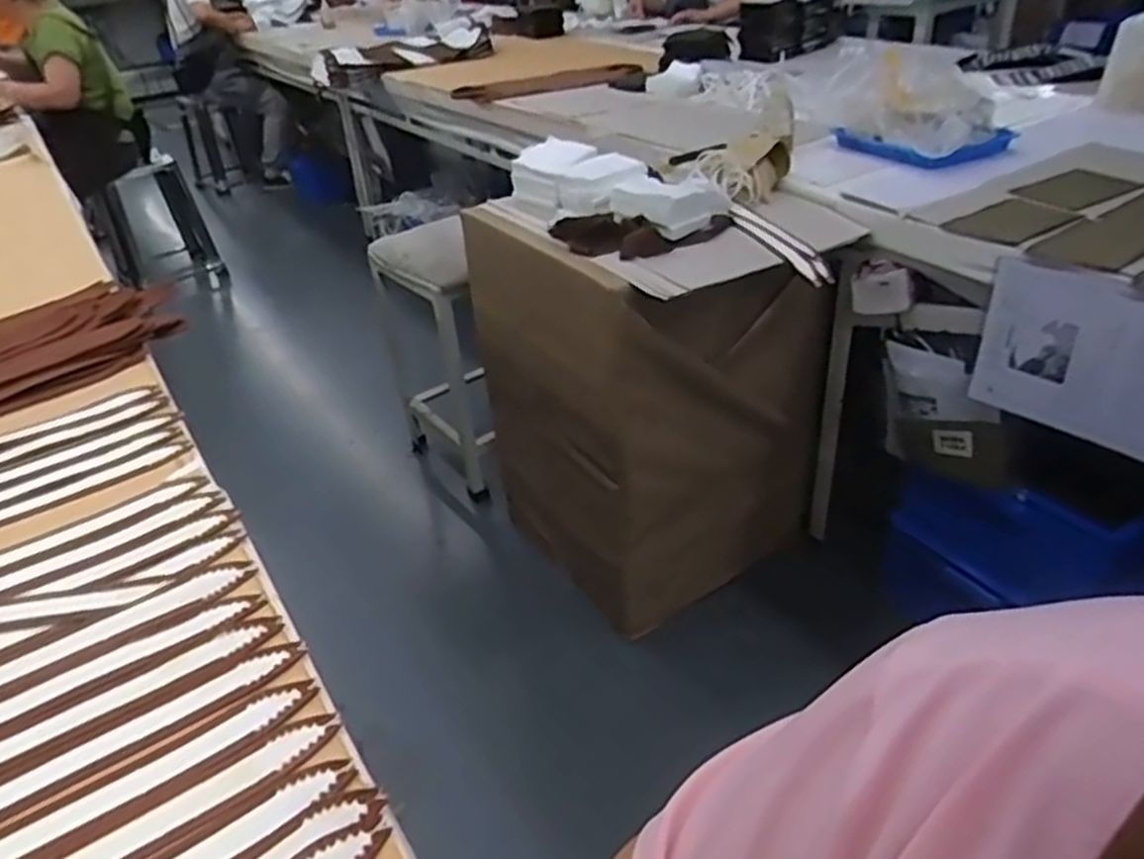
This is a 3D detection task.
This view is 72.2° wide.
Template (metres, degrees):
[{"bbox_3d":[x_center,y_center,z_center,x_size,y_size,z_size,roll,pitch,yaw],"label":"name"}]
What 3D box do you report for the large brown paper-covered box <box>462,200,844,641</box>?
[{"bbox_3d":[0.156,-0.058,1.487,0.479,0.687,0.513,-22,37,-24],"label":"large brown paper-covered box"}]

